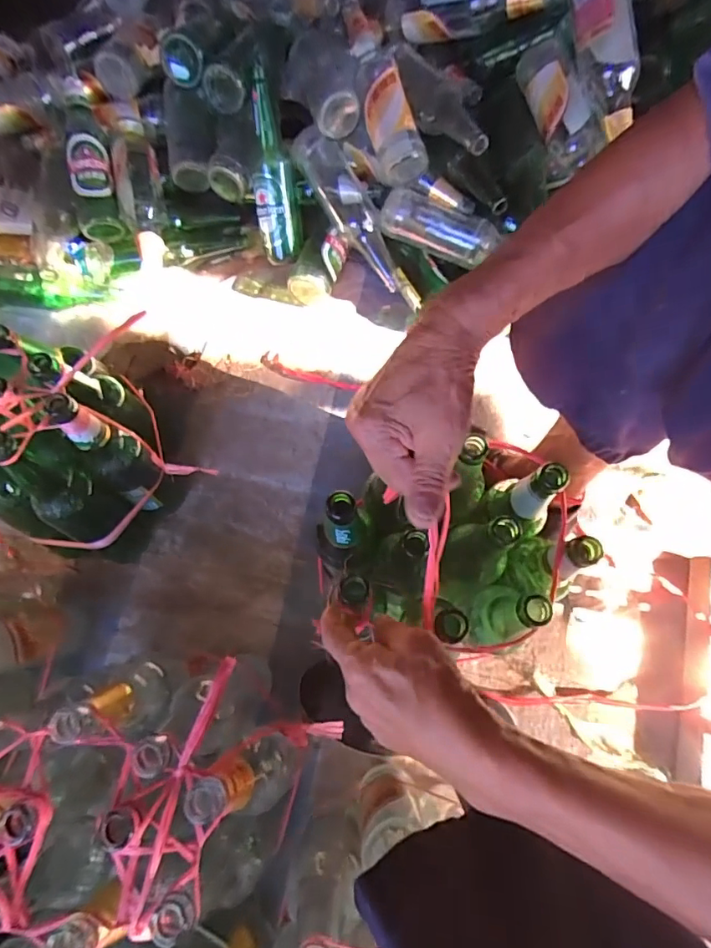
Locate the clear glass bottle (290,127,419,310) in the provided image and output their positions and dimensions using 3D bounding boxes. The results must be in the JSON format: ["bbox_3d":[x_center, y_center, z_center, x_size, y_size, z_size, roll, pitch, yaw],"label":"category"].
[{"bbox_3d":[0.003,-0.392,0.774,0.076,0.088,0.309,-29,88,-8],"label":"clear glass bottle"}]

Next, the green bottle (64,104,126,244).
[{"bbox_3d":[-0.415,-0.481,0.763,0.063,0.062,0.211,-8,94,-1],"label":"green bottle"}]

